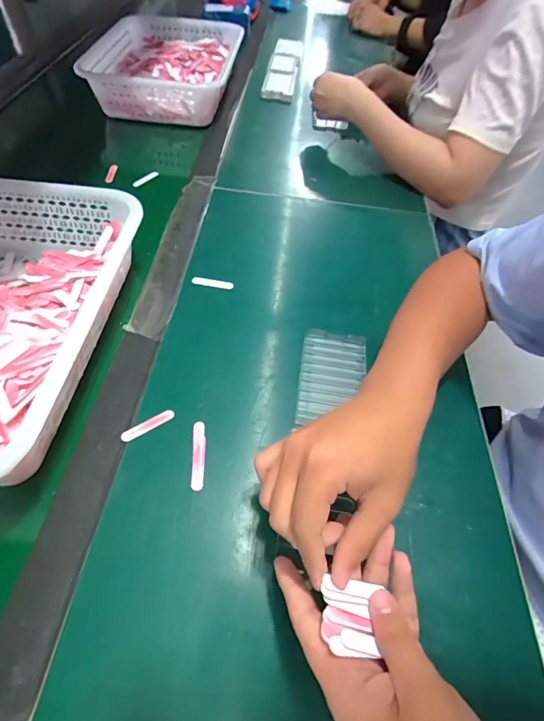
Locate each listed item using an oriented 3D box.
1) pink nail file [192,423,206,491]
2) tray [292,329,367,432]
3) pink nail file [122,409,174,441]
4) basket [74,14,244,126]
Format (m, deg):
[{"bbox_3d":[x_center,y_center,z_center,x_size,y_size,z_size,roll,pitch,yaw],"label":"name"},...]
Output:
[{"bbox_3d":[-0.067,0.086,0.351,0.012,0.004,0.063,-2,55,-5],"label":"pink nail file"},{"bbox_3d":[0.064,0.014,0.406,0.067,0.010,0.113,9,55,2],"label":"tray"},{"bbox_3d":[-0.117,0.061,0.363,0.051,0.004,0.012,-30,62,-22],"label":"pink nail file"},{"bbox_3d":[-0.217,-0.615,0.790,0.270,0.069,0.367,4,55,-1],"label":"basket"}]

